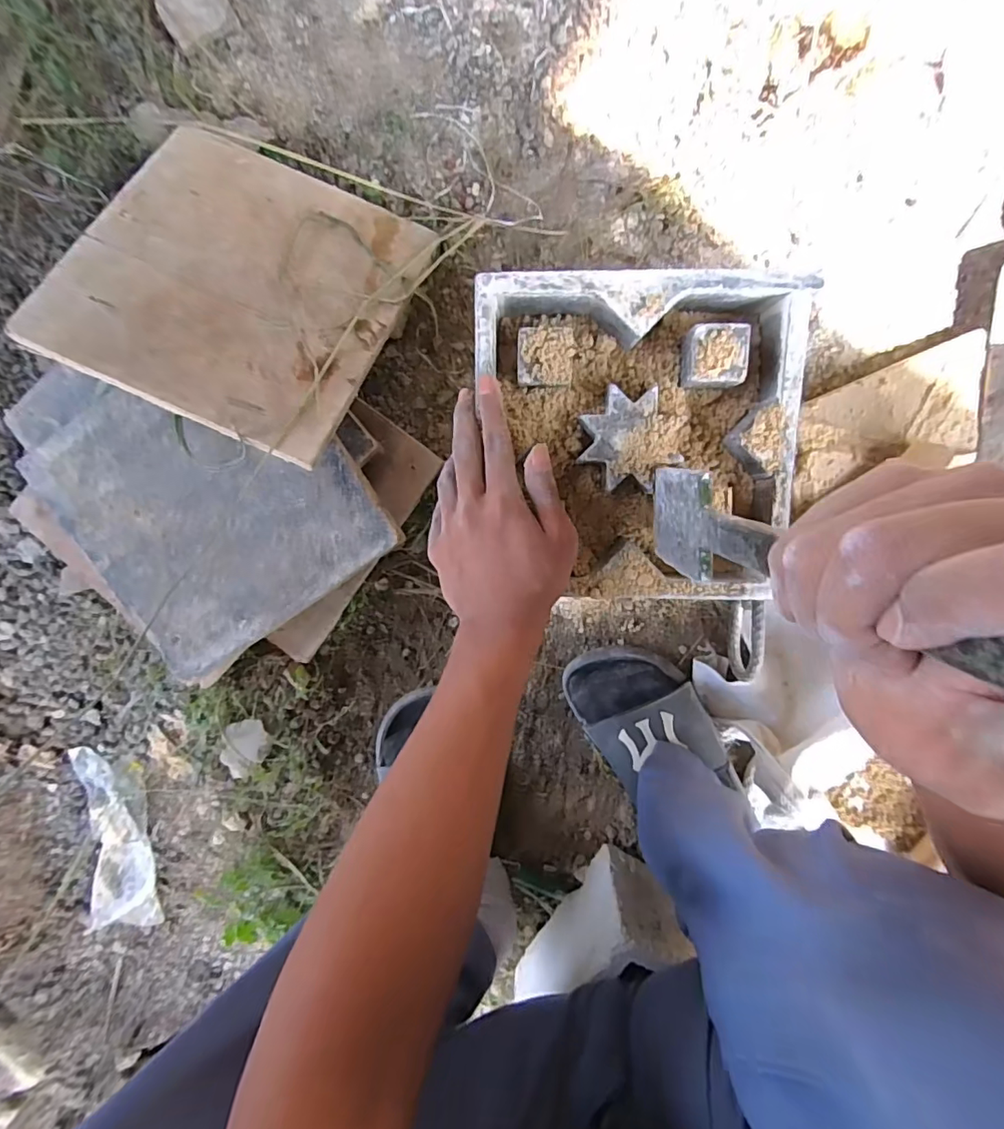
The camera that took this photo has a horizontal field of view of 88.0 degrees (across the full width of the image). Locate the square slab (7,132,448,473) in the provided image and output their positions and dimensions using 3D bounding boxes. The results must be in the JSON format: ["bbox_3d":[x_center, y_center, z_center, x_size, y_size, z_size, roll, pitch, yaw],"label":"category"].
[{"bbox_3d":[-0.212,-0.232,0.428,0.239,0.009,0.247,23,73,-4],"label":"square slab"}]

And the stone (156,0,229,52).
[{"bbox_3d":[-0.267,-0.480,0.446,0.055,0.016,0.048,-27,94,7],"label":"stone"}]

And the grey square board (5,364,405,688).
[{"bbox_3d":[-0.275,-0.072,0.463,0.252,0.023,0.295,-34,93,8],"label":"grey square board"}]

